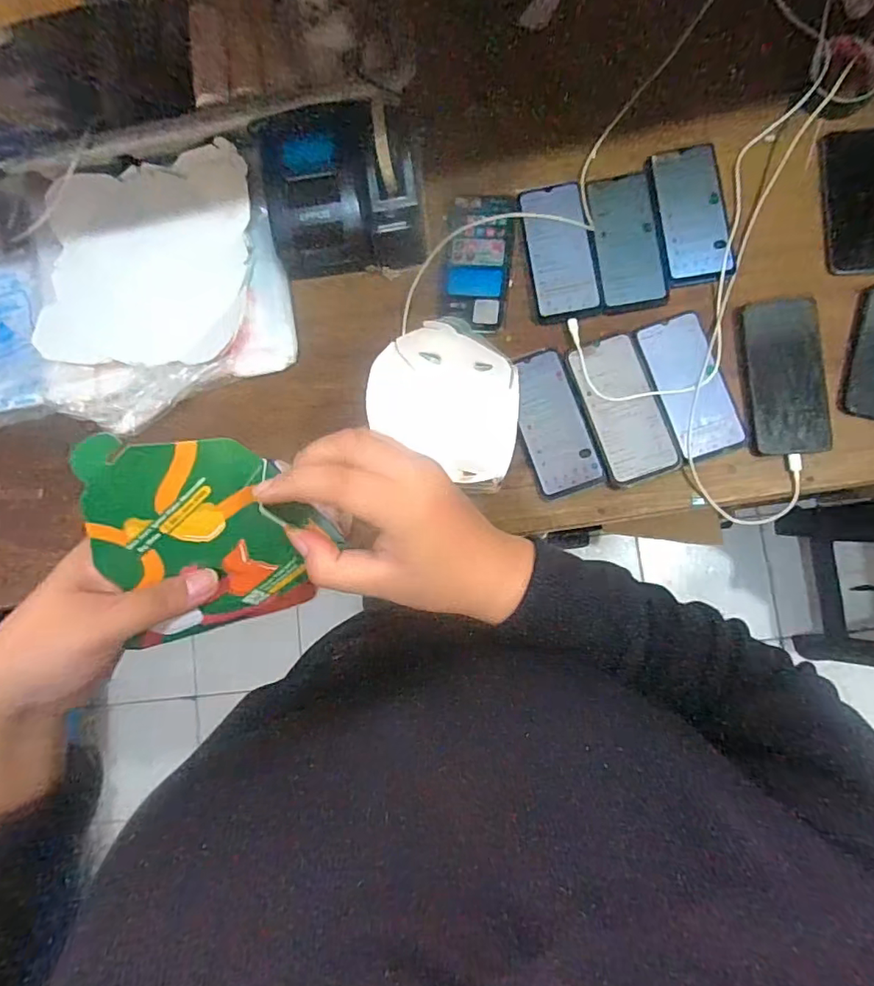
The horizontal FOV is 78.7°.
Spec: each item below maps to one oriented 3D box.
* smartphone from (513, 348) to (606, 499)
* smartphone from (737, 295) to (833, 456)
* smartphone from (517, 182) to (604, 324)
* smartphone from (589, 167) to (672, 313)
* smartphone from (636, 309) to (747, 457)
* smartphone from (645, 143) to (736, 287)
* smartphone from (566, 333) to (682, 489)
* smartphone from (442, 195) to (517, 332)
[{"bbox_3d":[0.131,-0.080,0.609,0.074,0.005,0.165,-18,82,3],"label":"smartphone"},{"bbox_3d":[0.379,-0.126,0.578,0.082,0.013,0.166,-4,83,5],"label":"smartphone"},{"bbox_3d":[0.144,-0.283,0.619,0.075,0.007,0.163,-8,83,4],"label":"smartphone"},{"bbox_3d":[0.218,-0.288,0.610,0.075,0.005,0.156,-8,83,4],"label":"smartphone"},{"bbox_3d":[0.285,-0.120,0.595,0.073,0.011,0.161,-19,82,3],"label":"smartphone"},{"bbox_3d":[0.290,-0.318,0.609,0.080,0.011,0.160,-9,83,4],"label":"smartphone"},{"bbox_3d":[0.209,-0.093,0.599,0.082,0.006,0.166,-19,82,3],"label":"smartphone"},{"bbox_3d":[0.049,-0.276,0.633,0.074,0.016,0.160,5,84,6],"label":"smartphone"}]

